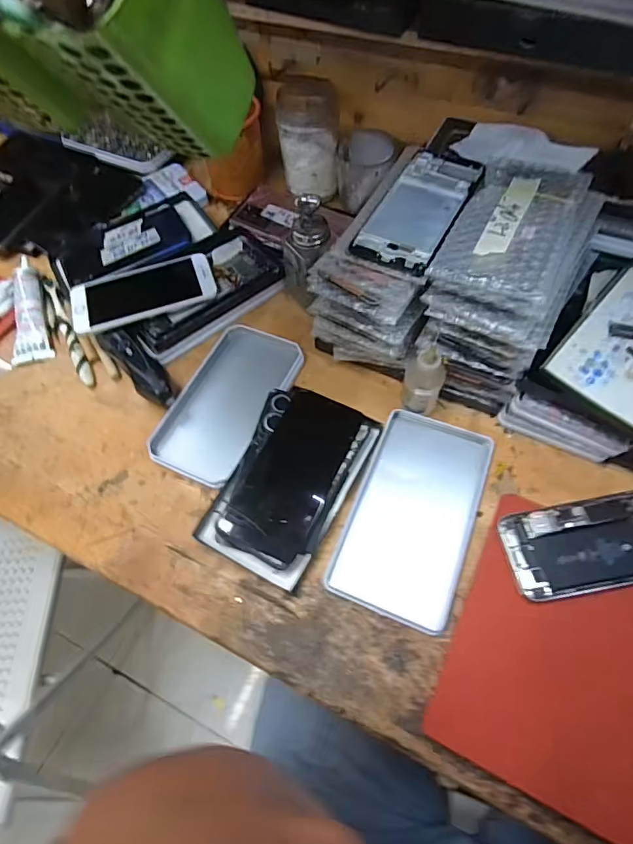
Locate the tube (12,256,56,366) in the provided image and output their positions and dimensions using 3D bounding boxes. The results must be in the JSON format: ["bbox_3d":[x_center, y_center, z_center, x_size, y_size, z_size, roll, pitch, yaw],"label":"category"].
[{"bbox_3d":[-0.334,-0.133,0.550,0.039,0.017,0.136,-12,77,-3],"label":"tube"}]

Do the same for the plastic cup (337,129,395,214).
[{"bbox_3d":[0.060,-0.308,0.585,0.068,0.068,0.080,4,62,6],"label":"plastic cup"}]

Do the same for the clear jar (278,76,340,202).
[{"bbox_3d":[-0.008,-0.356,0.596,0.073,0.096,0.086,2,61,6],"label":"clear jar"}]

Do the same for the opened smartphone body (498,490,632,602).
[{"bbox_3d":[0.232,0.099,0.392,0.146,0.014,0.072,-10,61,-1],"label":"opened smartphone body"}]

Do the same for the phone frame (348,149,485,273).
[{"bbox_3d":[0.096,-0.195,0.427,0.071,0.009,0.147,26,66,17],"label":"phone frame"}]

